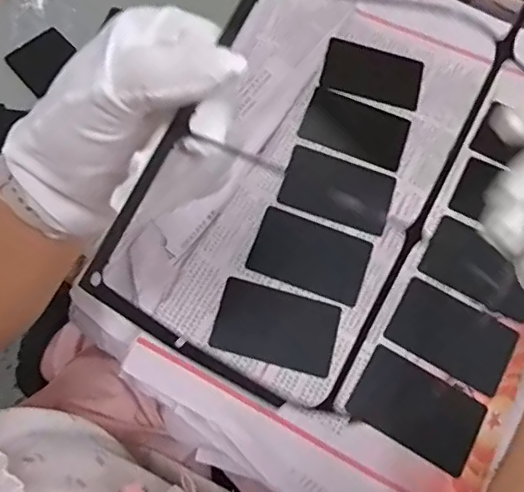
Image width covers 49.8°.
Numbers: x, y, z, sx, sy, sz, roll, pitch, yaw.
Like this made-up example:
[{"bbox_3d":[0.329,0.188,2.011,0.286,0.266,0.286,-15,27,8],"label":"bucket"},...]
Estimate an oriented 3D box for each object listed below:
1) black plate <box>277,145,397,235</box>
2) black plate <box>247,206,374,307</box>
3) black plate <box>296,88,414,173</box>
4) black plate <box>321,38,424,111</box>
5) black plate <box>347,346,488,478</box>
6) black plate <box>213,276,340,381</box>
[{"bbox_3d":[0.060,-0.044,0.444,0.084,0.004,0.053,19,68,0],"label":"black plate"},{"bbox_3d":[0.037,0.007,0.423,0.084,0.004,0.053,20,69,2],"label":"black plate"},{"bbox_3d":[0.078,-0.097,0.466,0.083,0.004,0.054,20,67,0],"label":"black plate"},{"bbox_3d":[0.096,-0.150,0.488,0.083,0.004,0.054,15,67,0],"label":"black plate"},{"bbox_3d":[0.107,0.112,0.387,0.084,0.004,0.052,30,70,9],"label":"black plate"},{"bbox_3d":[0.011,0.057,0.400,0.084,0.004,0.054,16,64,0],"label":"black plate"}]

